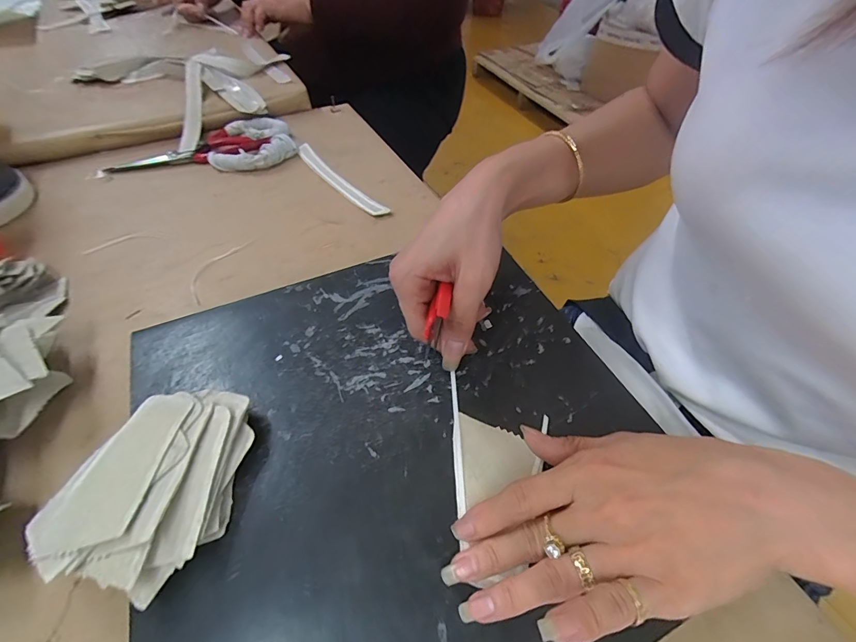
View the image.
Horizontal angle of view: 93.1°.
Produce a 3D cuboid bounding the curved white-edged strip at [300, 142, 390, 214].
[{"bbox_3d":[-0.109,-0.168,0.480,0.024,0.009,0.188,-32,58,-25],"label":"curved white-edged strip"}]

